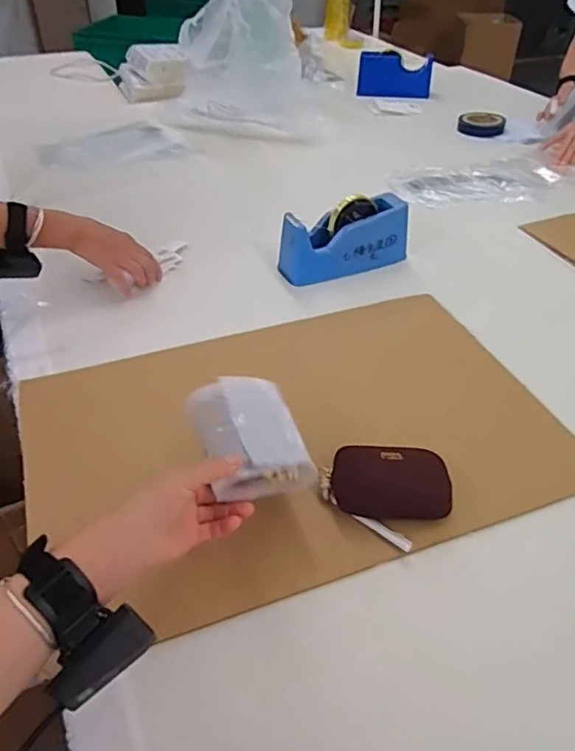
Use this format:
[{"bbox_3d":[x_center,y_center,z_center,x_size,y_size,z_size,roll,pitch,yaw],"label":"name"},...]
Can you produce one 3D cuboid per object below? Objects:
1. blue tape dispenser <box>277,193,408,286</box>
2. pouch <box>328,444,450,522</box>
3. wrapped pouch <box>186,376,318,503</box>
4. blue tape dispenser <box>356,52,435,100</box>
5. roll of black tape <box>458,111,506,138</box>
[{"bbox_3d":[0.089,-0.212,0.903,0.201,0.088,0.071,-20,46,-22],"label":"blue tape dispenser"},{"bbox_3d":[0.103,0.109,0.592,0.115,0.028,0.078,1,42,0],"label":"pouch"},{"bbox_3d":[-0.037,0.052,0.558,0.091,0.032,0.136,-12,44,-15],"label":"wrapped pouch"},{"bbox_3d":[0.290,-0.809,1.581,0.195,0.085,0.063,9,43,9],"label":"blue tape dispenser"},{"bbox_3d":[0.461,-0.598,1.392,0.105,0.031,0.105,11,43,11],"label":"roll of black tape"}]

